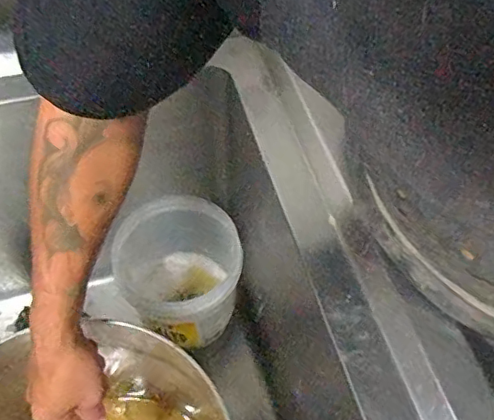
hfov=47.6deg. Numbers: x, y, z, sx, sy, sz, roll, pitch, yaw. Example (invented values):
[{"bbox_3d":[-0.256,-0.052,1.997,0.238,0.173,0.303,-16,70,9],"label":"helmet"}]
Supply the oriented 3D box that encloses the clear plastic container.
[{"bbox_3d":[-0.087,0.084,0.774,0.153,0.148,0.185,-3,54,-3],"label":"clear plastic container"}]

